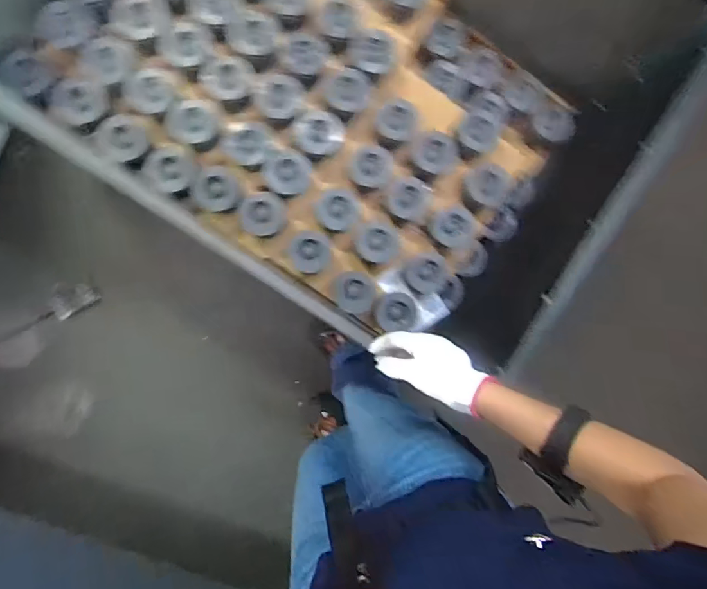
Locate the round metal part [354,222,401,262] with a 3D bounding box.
[{"bbox_3d":[0.057,-0.114,1.025,0.096,0.076,0.088,0,92,-6],"label":"round metal part"}]

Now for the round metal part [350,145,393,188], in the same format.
[{"bbox_3d":[0.038,-0.272,1.022,0.084,0.056,0.078,0,92,-6],"label":"round metal part"}]

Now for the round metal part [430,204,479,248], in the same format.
[{"bbox_3d":[0.216,-0.145,1.055,0.084,0.056,0.104,-42,95,-3],"label":"round metal part"}]

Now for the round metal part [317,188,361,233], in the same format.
[{"bbox_3d":[-0.034,-0.178,1.015,0.081,0.053,0.088,0,92,-6],"label":"round metal part"}]

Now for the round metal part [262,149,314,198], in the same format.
[{"bbox_3d":[-0.137,-0.254,0.995,0.090,0.043,0.096,0,92,-6],"label":"round metal part"}]

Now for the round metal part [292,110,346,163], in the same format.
[{"bbox_3d":[-0.071,-0.339,1.005,0.092,0.040,0.100,0,92,-6],"label":"round metal part"}]

